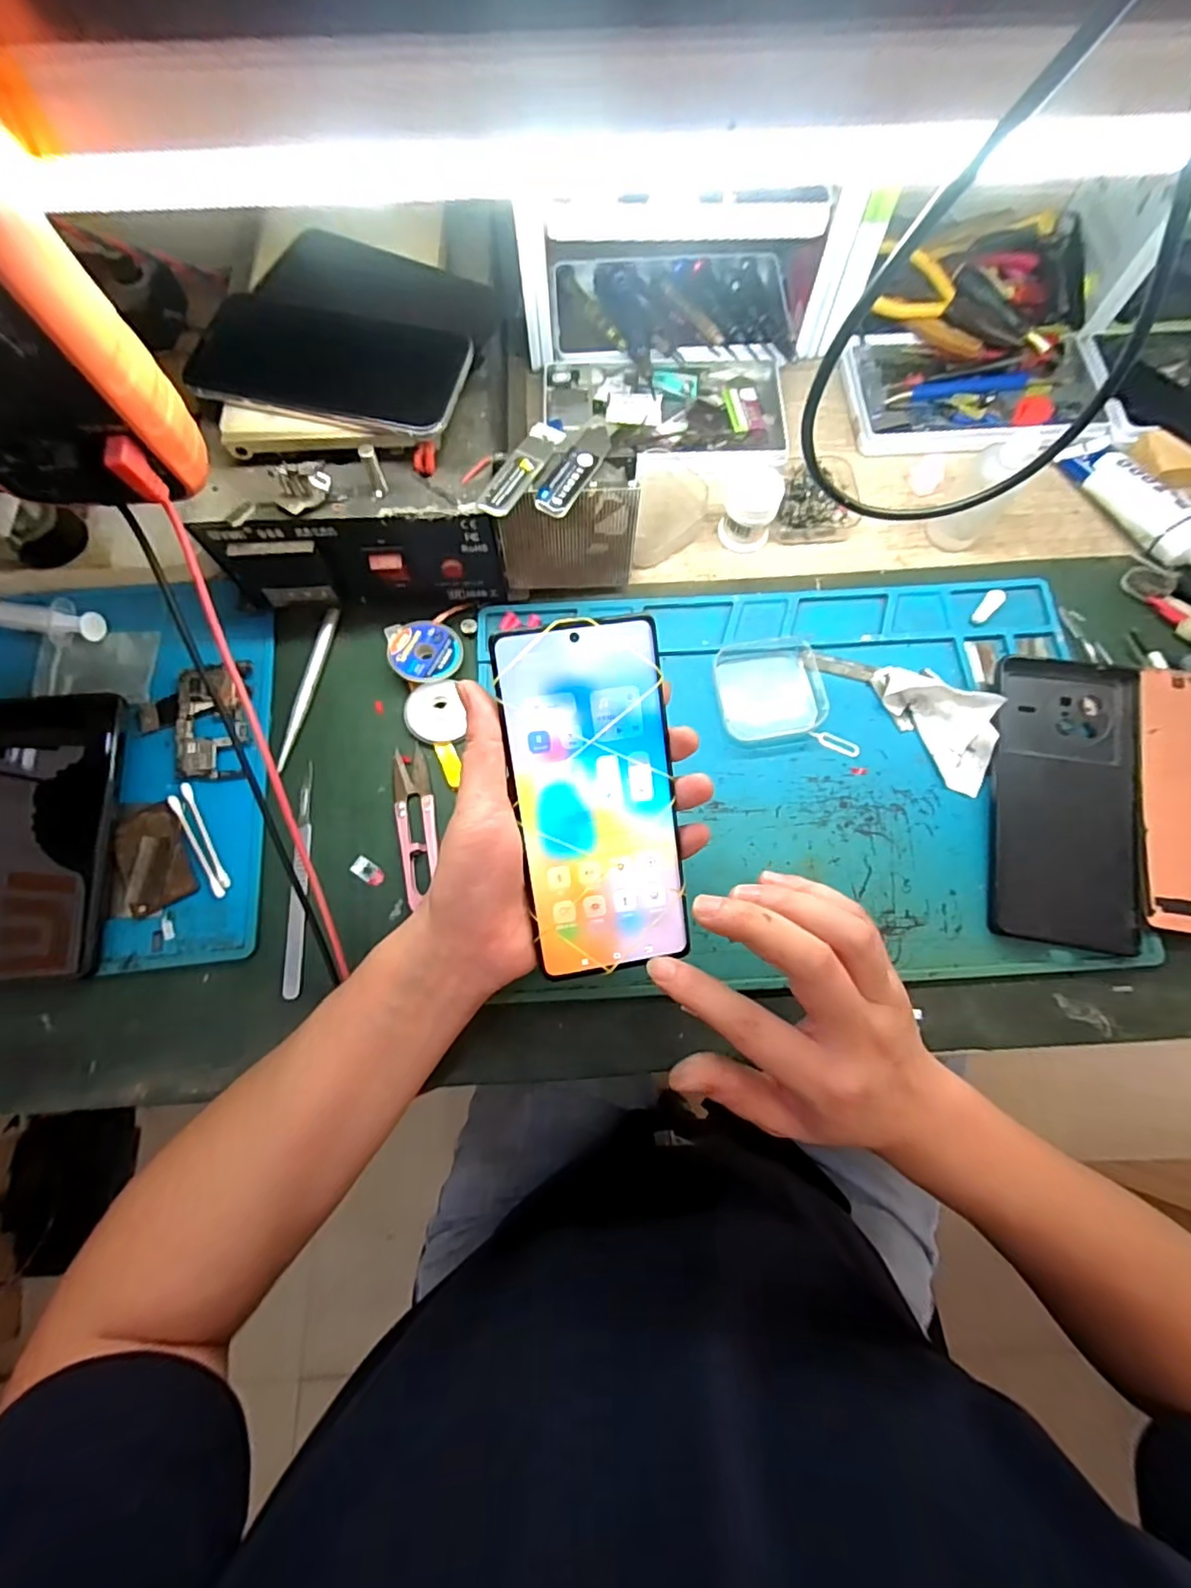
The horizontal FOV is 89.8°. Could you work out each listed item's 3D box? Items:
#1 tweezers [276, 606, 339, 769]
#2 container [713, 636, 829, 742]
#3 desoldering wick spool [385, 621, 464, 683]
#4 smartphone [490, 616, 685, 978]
[{"bbox_3d":[-0.185,-0.069,0.382,0.009,0.006,0.111,11,74,4],"label":"tweezers"},{"bbox_3d":[0.109,-0.066,0.373,0.064,0.014,0.062,-9,73,-2],"label":"container"},{"bbox_3d":[-0.109,-0.092,0.383,0.045,0.014,0.045,0,73,1],"label":"desoldering wick spool"},{"bbox_3d":[0.001,0.005,0.276,0.071,0.004,0.161,-9,100,-7],"label":"smartphone"}]

